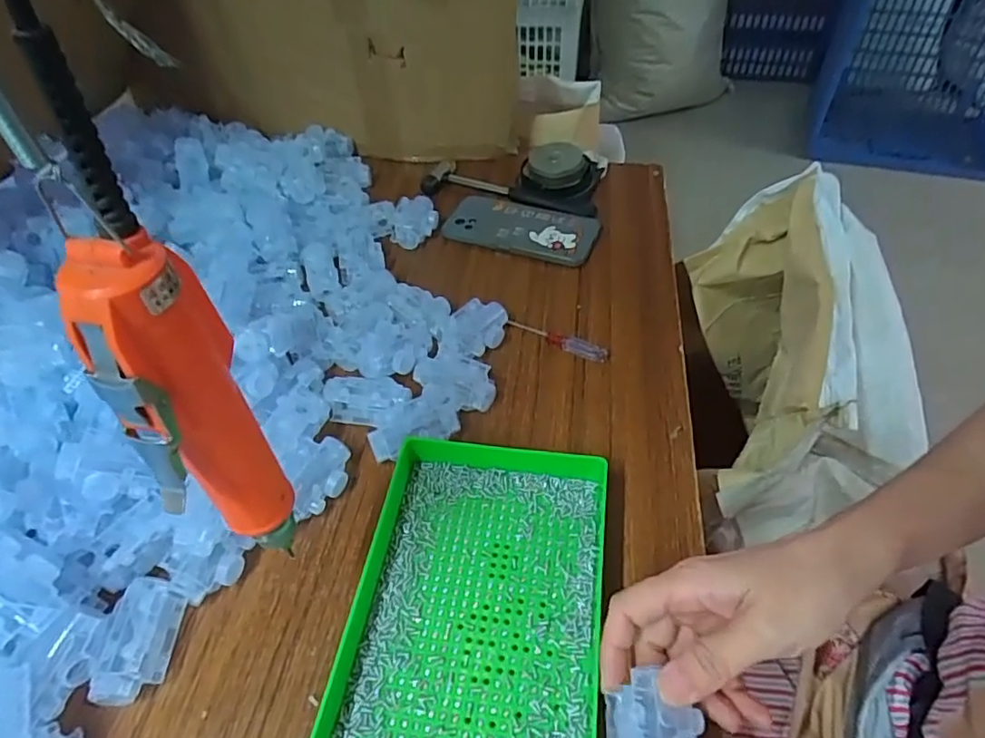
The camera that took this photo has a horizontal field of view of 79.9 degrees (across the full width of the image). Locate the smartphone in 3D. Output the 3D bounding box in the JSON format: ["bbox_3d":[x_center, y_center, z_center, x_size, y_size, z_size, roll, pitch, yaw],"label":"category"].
[{"bbox_3d":[0.030,-0.155,0.635,0.160,0.011,0.073,15,50,15],"label":"smartphone"}]

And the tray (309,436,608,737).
[{"bbox_3d":[-0.012,0.156,0.351,0.151,0.034,0.236,6,49,7],"label":"tray"}]

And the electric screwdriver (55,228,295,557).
[{"bbox_3d":[-0.119,0.021,0.238,0.032,0.159,0.047,-9,49,-6],"label":"electric screwdriver"}]

